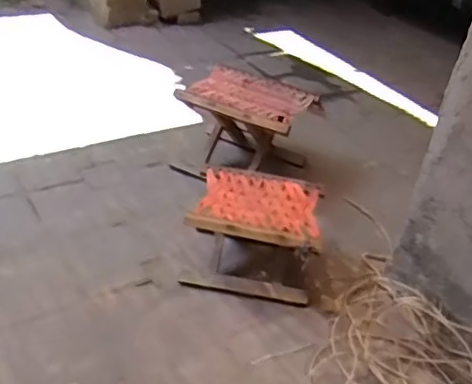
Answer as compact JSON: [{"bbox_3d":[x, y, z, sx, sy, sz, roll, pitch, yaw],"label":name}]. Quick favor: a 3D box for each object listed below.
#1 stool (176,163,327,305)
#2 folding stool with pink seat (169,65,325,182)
[{"bbox_3d":[0.046,0.095,1.337,0.270,0.185,0.230,13,34,6],"label":"stool"},{"bbox_3d":[0.026,-0.164,1.647,0.304,0.239,0.278,21,36,18],"label":"folding stool with pink seat"}]

